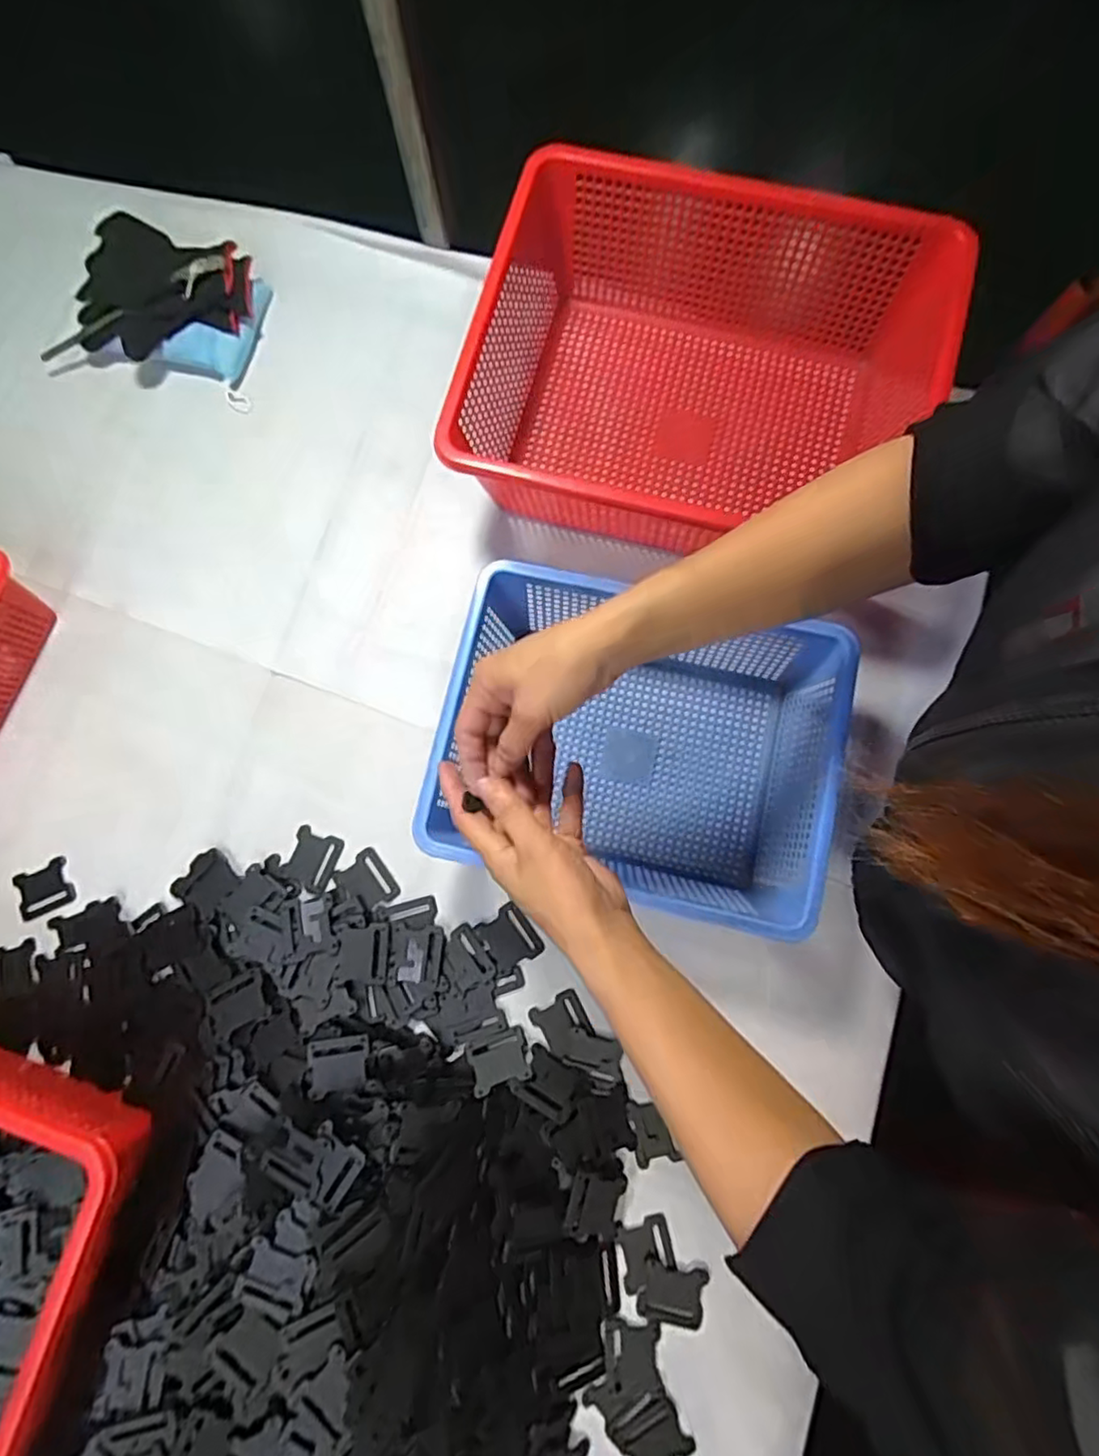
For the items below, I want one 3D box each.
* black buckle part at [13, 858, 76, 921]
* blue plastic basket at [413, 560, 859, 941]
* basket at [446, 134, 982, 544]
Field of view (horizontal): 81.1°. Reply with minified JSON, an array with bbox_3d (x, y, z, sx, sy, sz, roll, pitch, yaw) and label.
[{"bbox_3d":[-0.458,0.145,0.581,0.050,0.004,0.043,-25,80,-3],"label":"black buckle part"},{"bbox_3d":[0.067,0.019,0.536,0.298,0.113,0.231,13,80,4],"label":"blue plastic basket"},{"bbox_3d":[0.131,-0.298,0.578,0.382,0.139,0.310,16,80,4],"label":"basket"}]

